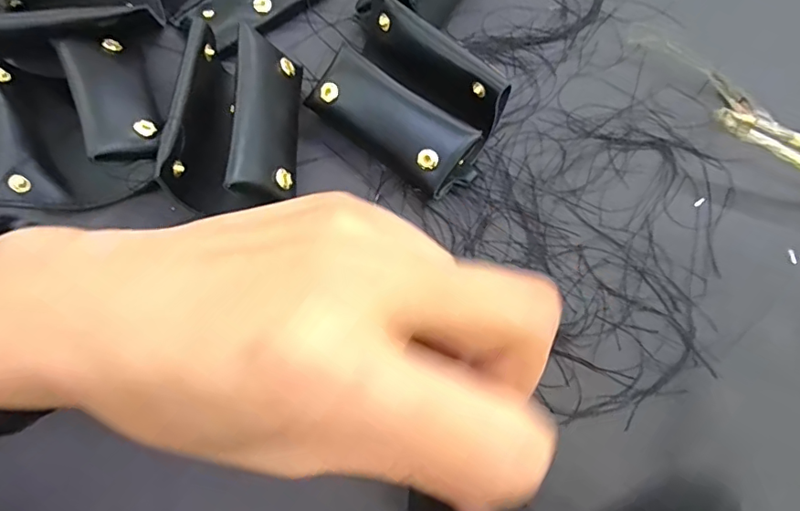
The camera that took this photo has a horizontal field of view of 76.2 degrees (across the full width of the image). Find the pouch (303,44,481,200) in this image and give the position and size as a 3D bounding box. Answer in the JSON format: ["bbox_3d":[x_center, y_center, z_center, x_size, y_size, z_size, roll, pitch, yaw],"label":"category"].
[{"bbox_3d":[-0.004,-0.065,0.260,0.088,0.031,0.033,38,72,12],"label":"pouch"}]

